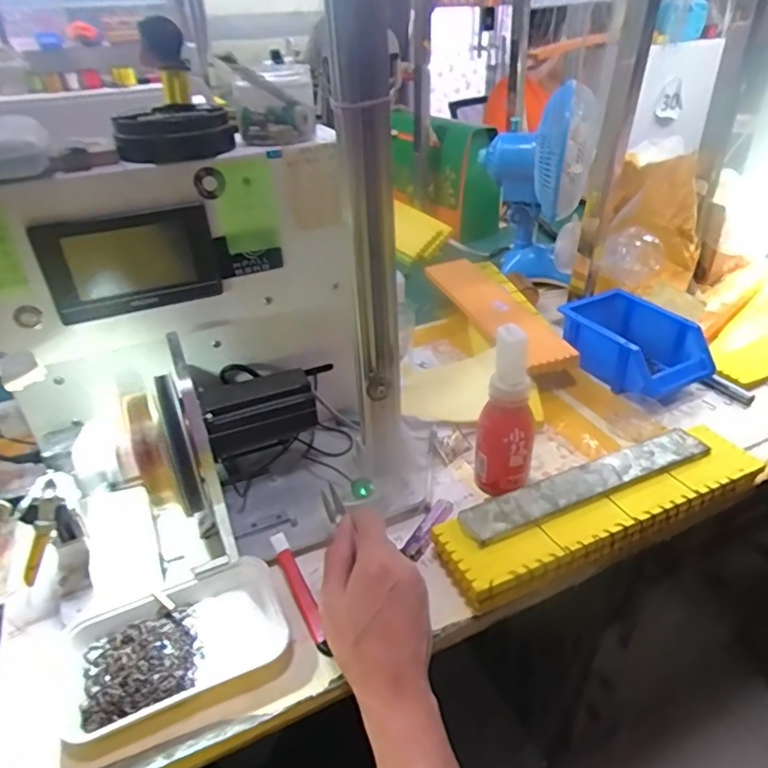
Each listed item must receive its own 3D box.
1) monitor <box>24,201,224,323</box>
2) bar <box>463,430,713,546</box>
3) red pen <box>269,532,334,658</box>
[{"bbox_3d":[-0.222,-0.107,0.507,0.141,0.084,0.012,-14,36,-16],"label":"monitor"},{"bbox_3d":[0.206,0.096,0.569,0.281,0.008,0.043,-16,41,-19],"label":"bar"},{"bbox_3d":[-0.076,0.188,0.521,0.015,0.011,0.123,-18,49,-20],"label":"red pen"}]

